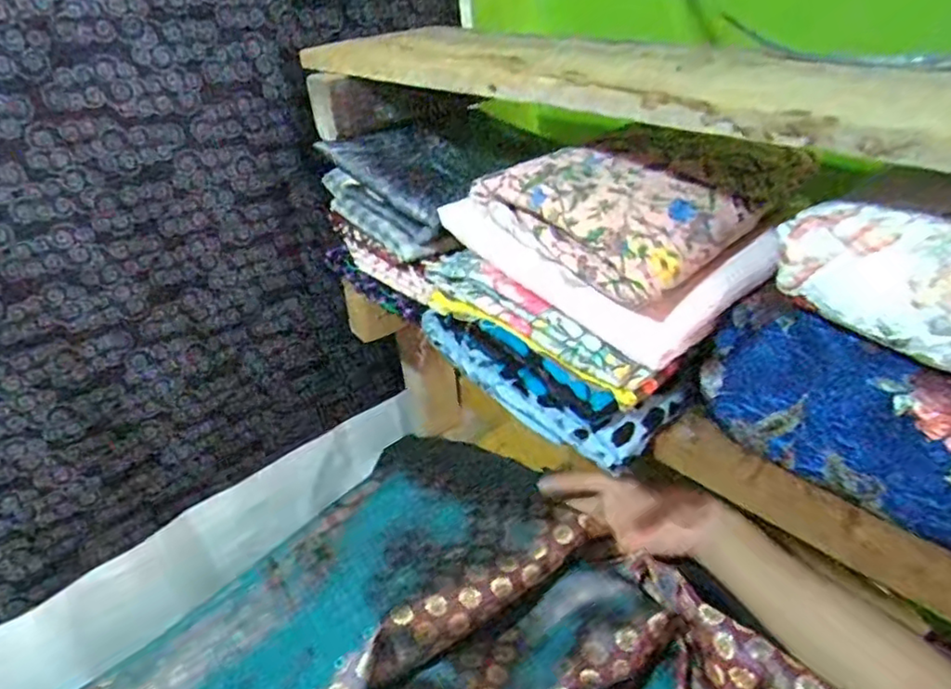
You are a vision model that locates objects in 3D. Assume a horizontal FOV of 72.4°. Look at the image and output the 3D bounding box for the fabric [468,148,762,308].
[{"bbox_3d":[0.093,-0.094,0.446,0.127,0.052,0.159,-30,40,-34],"label":"fabric"}]

